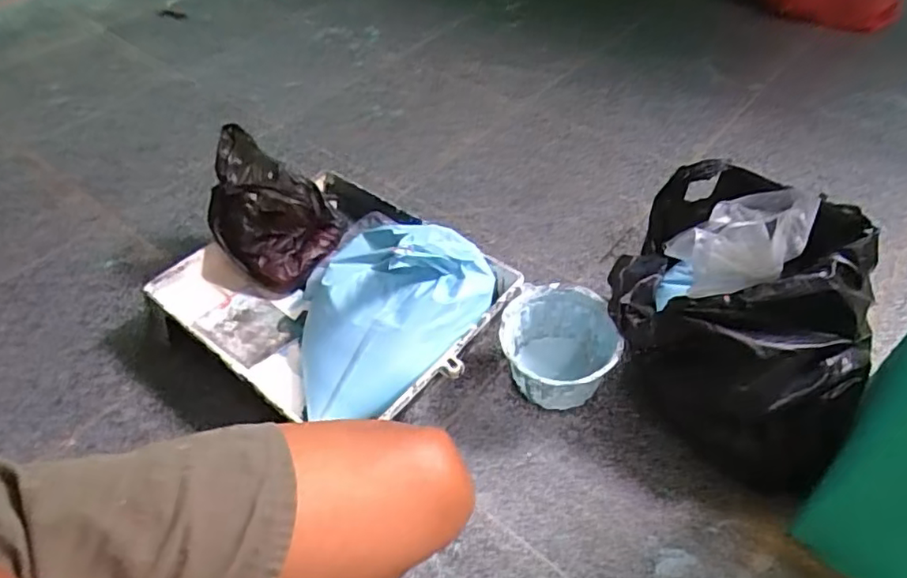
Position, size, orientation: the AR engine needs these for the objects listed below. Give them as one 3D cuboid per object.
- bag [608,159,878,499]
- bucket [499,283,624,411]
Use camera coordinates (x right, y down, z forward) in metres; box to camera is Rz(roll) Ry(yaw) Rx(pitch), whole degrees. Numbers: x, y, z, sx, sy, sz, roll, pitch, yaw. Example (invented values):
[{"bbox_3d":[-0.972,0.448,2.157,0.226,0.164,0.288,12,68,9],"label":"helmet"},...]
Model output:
[{"bbox_3d":[0.287,0.022,0.610,0.234,0.209,0.230,26,54,21],"label":"bag"},{"bbox_3d":[0.111,0.068,0.650,0.115,0.087,0.115,-1,48,1],"label":"bucket"}]

